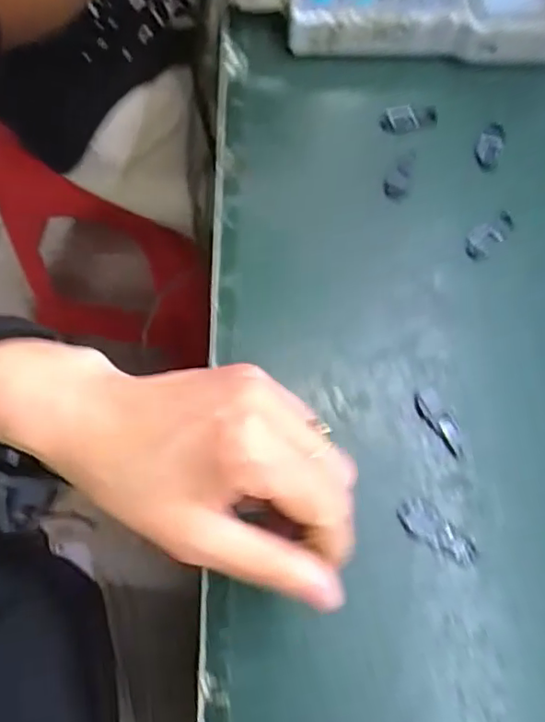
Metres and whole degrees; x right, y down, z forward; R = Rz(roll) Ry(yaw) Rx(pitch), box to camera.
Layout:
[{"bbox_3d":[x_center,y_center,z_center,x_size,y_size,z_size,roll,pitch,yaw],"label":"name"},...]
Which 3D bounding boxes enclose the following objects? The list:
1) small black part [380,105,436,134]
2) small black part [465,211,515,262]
[{"bbox_3d":[0.094,-0.168,0.398,0.042,0.004,0.022,-11,65,-10],"label":"small black part"},{"bbox_3d":[0.134,-0.079,0.356,0.042,0.005,0.016,-40,73,-22],"label":"small black part"}]

